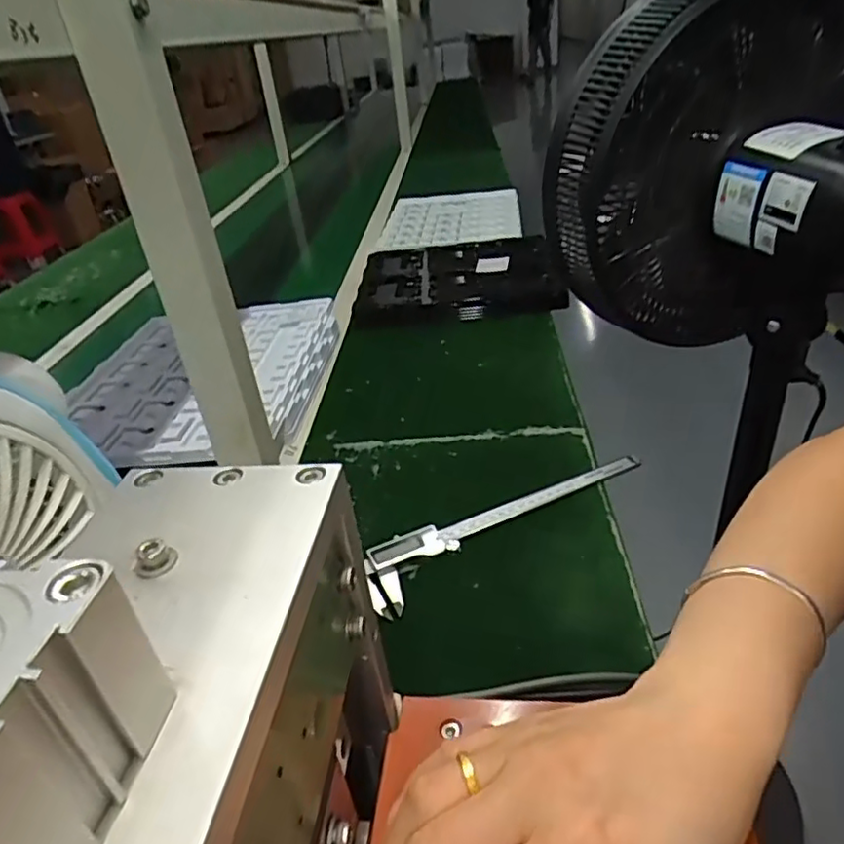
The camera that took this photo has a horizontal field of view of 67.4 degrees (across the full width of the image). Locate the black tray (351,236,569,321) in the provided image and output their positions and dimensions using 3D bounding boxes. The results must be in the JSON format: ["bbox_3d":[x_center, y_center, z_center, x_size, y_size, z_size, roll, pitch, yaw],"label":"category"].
[{"bbox_3d":[0.053,-0.230,1.008,0.298,0.049,0.307,-4,31,5],"label":"black tray"}]

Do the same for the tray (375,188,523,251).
[{"bbox_3d":[0.059,-0.442,1.338,0.287,0.032,0.339,-3,32,7],"label":"tray"}]

